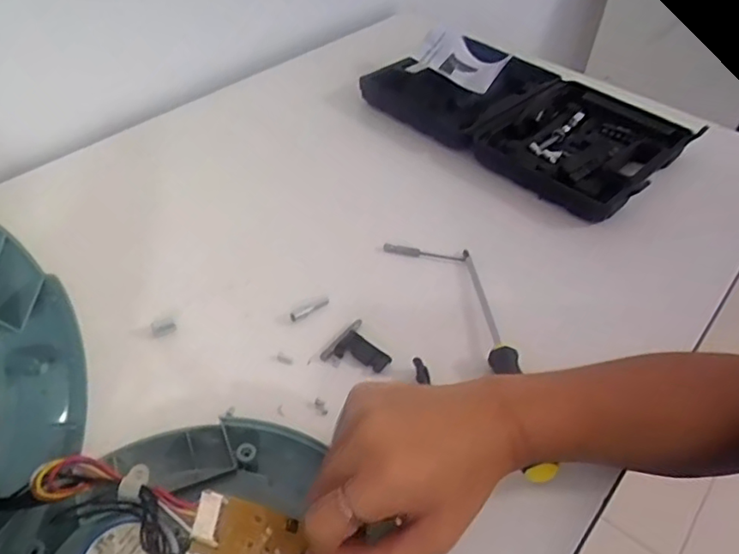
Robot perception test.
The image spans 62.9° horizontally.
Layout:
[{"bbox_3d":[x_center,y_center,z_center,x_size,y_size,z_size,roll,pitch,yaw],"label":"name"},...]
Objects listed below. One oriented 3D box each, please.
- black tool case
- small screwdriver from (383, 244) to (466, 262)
[{"bbox_3d":[0.180,-0.191,0.719,0.344,0.040,0.202,32,50,25],"label":"black tool case"},{"bbox_3d":[0.050,-0.020,0.560,0.074,0.011,0.010,10,46,3],"label":"small screwdriver"}]

